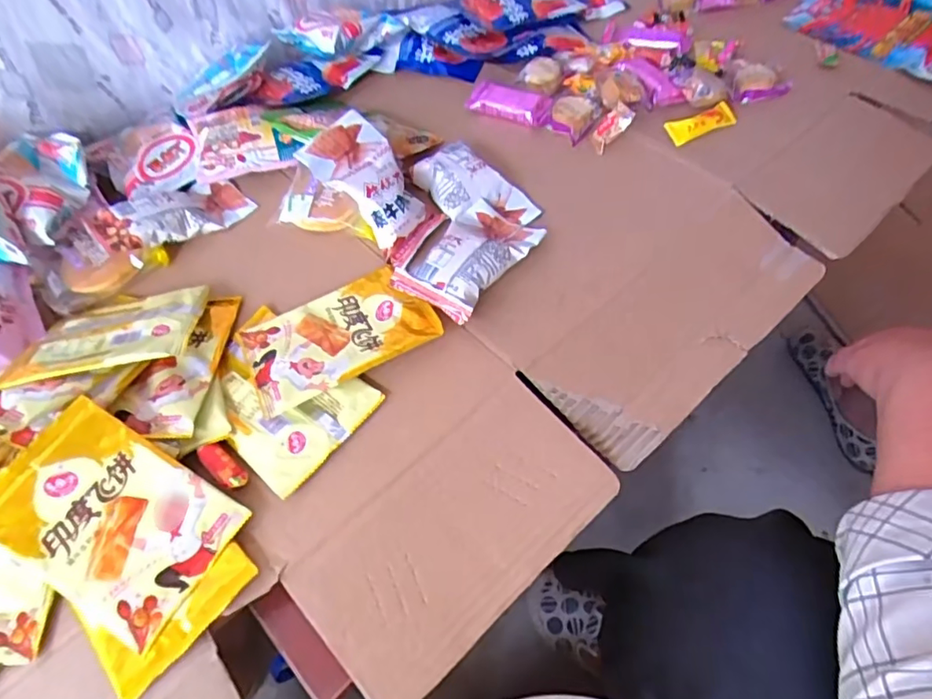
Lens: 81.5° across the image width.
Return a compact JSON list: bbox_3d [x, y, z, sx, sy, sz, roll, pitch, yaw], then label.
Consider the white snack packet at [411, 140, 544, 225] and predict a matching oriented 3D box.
[{"bbox_3d":[0.006,-0.152,0.510,0.120,0.026,0.062,36,68,27],"label":"white snack packet"}]

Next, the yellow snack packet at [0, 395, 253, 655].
[{"bbox_3d":[-0.241,0.112,0.368,0.150,0.005,0.102,33,67,6],"label":"yellow snack packet"}]

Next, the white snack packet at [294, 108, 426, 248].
[{"bbox_3d":[-0.087,-0.154,0.491,0.114,0.038,0.075,39,62,3],"label":"white snack packet"}]

